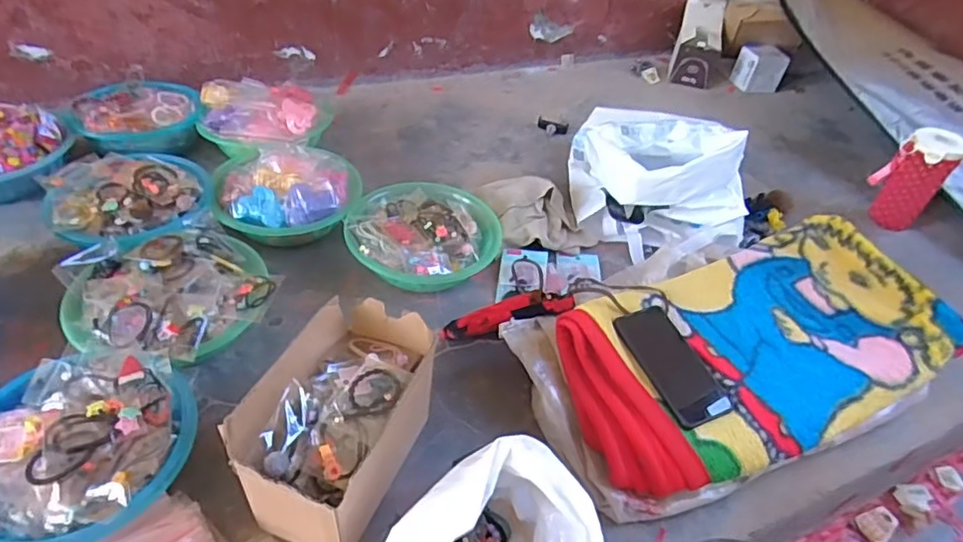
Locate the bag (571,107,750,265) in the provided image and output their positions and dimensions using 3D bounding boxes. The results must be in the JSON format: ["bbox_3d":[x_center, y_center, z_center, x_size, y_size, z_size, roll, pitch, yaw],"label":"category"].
[{"bbox_3d":[0.328,-0.184,1.104,0.288,0.163,0.368,7,42,-1],"label":"bag"}]

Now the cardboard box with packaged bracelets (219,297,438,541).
[{"bbox_3d":[-0.146,0.163,0.625,0.124,0.164,0.212,20,44,13],"label":"cardboard box with packaged bracelets"}]

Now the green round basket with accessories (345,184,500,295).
[{"bbox_3d":[-0.103,-0.053,0.951,0.230,0.081,0.214,4,43,-4],"label":"green round basket with accessories"}]

